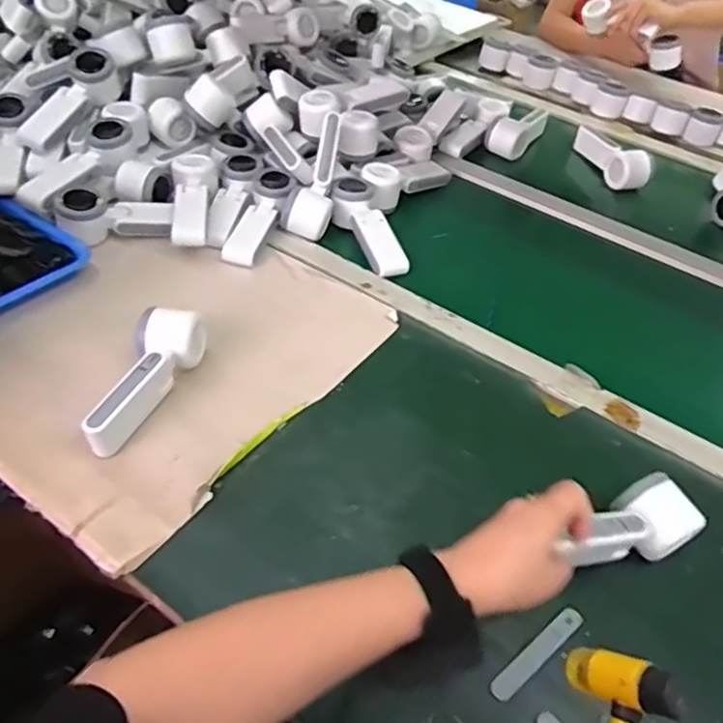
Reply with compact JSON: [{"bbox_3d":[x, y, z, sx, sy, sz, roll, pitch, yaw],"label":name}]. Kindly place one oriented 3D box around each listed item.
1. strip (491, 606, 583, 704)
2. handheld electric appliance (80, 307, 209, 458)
[{"bbox_3d":[0.132,0.217,0.484,0.095,0.004,0.016,-30,51,-28],"label":"strip"},{"bbox_3d":[-0.209,0.016,0.607,0.055,0.051,0.158,19,57,12],"label":"handheld electric appliance"}]

